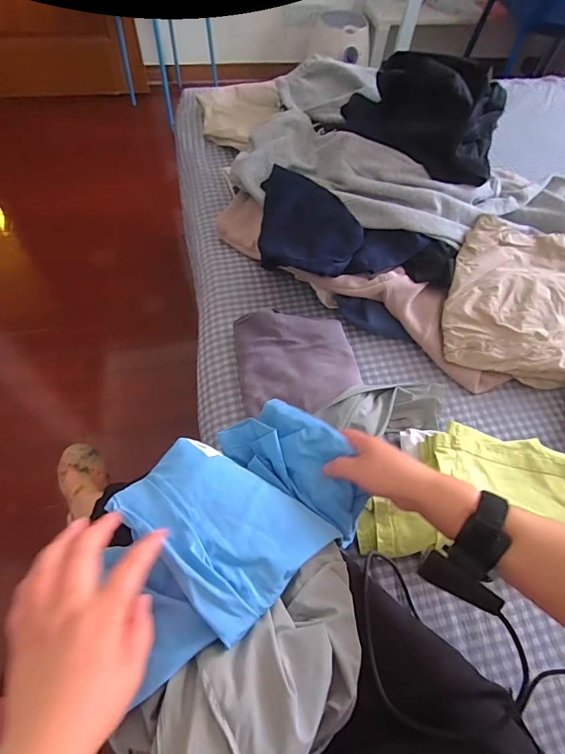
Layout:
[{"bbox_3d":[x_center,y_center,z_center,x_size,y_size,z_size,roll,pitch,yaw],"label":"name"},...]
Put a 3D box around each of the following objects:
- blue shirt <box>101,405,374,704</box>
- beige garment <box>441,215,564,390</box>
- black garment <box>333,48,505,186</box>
[{"bbox_3d":[-0.043,0.131,0.421,0.248,0.108,0.183,-32,67,-19],"label":"blue shirt"},{"bbox_3d":[0.424,-0.134,0.704,0.279,0.089,0.278,9,60,2],"label":"beige garment"},{"bbox_3d":[0.245,-0.469,0.713,0.281,0.131,0.167,18,61,7],"label":"black garment"}]

